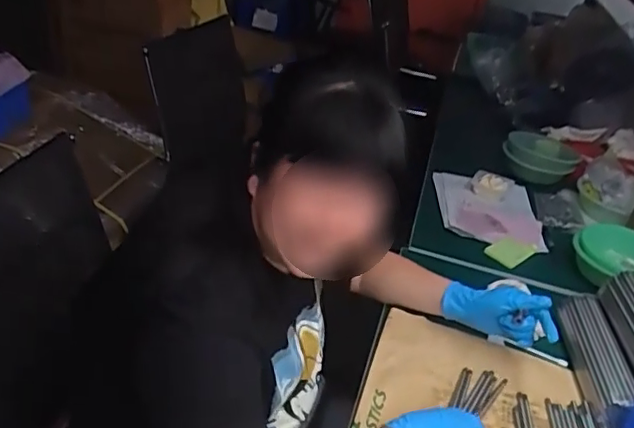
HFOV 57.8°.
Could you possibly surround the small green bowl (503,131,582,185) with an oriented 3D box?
[{"bbox_3d":[0.596,-0.156,1.514,0.181,0.080,0.166,7,32,-4],"label":"small green bowl"}]

